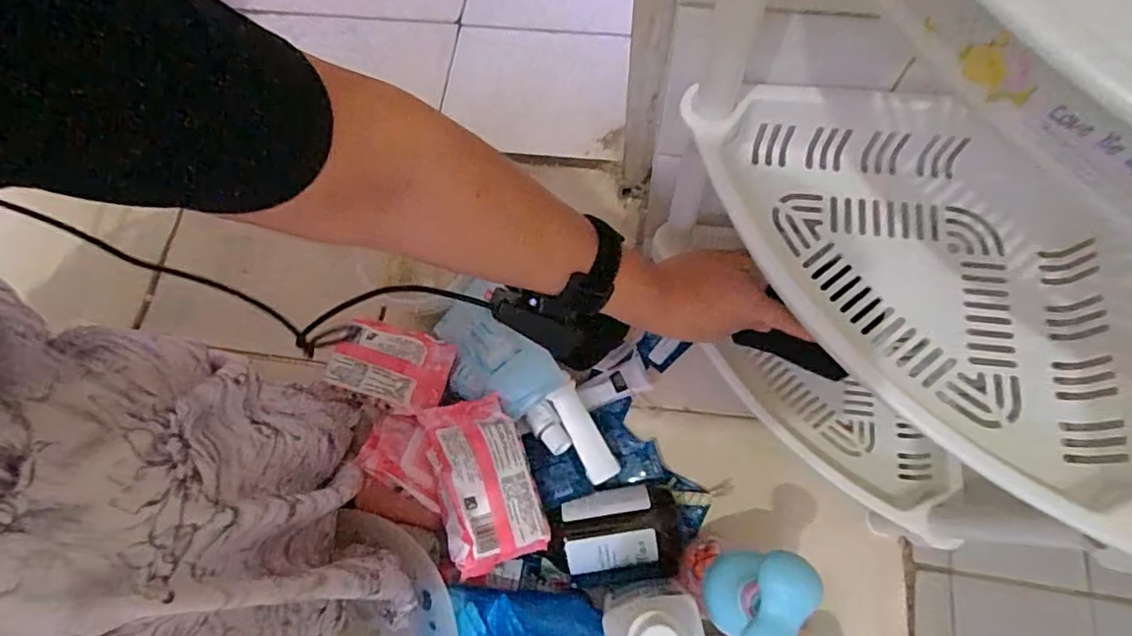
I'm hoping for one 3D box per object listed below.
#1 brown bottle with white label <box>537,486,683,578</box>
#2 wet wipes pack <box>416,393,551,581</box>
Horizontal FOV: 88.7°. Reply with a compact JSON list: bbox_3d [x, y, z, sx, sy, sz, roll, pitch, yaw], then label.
[{"bbox_3d":[0.045,0.209,0.569,0.125,0.064,0.078,-1,74,-2],"label":"brown bottle with white label"},{"bbox_3d":[-0.080,0.150,0.547,0.086,0.048,0.157,-11,68,-30],"label":"wet wipes pack"}]

